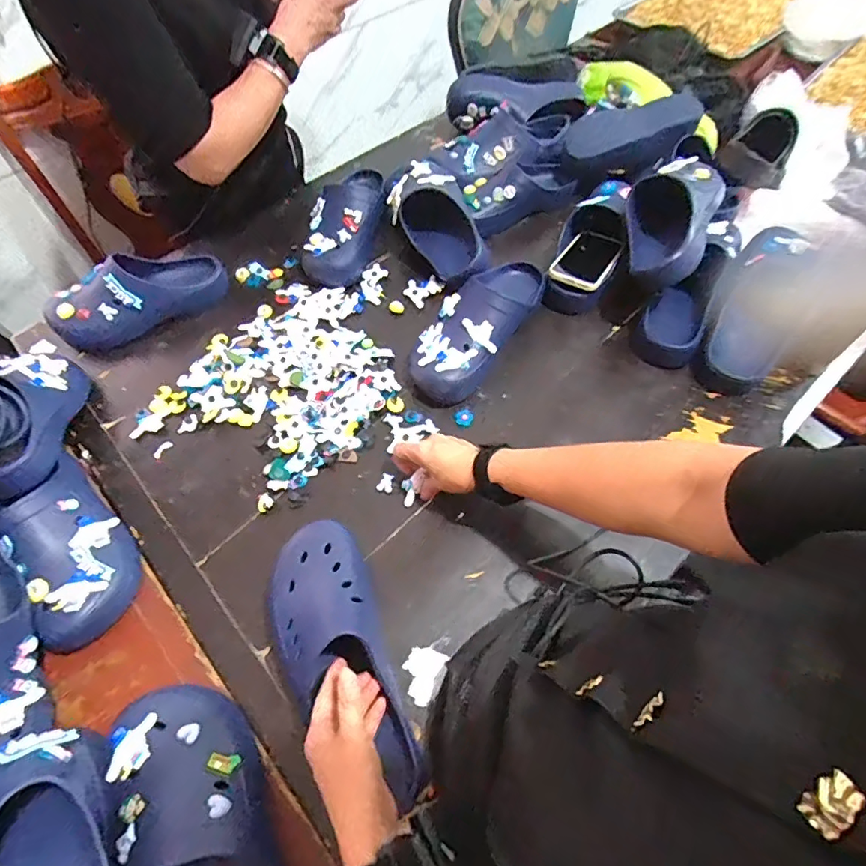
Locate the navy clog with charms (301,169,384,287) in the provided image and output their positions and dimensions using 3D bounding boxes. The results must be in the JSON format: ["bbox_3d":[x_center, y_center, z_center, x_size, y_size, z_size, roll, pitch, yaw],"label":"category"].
[{"bbox_3d":[-0.153,-0.396,0.905,0.116,0.079,0.285,9,62,7],"label":"navy clog with charms"}]

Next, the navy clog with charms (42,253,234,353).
[{"bbox_3d":[-0.480,-0.229,0.811,0.276,0.085,0.109,-28,64,-13],"label":"navy clog with charms"}]

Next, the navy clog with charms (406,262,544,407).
[{"bbox_3d":[0.073,-0.176,0.769,0.111,0.092,0.296,32,67,18],"label":"navy clog with charms"}]

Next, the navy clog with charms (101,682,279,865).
[{"bbox_3d":[-0.211,0.380,0.458,0.120,0.083,0.294,-32,65,-14],"label":"navy clog with charms"}]

